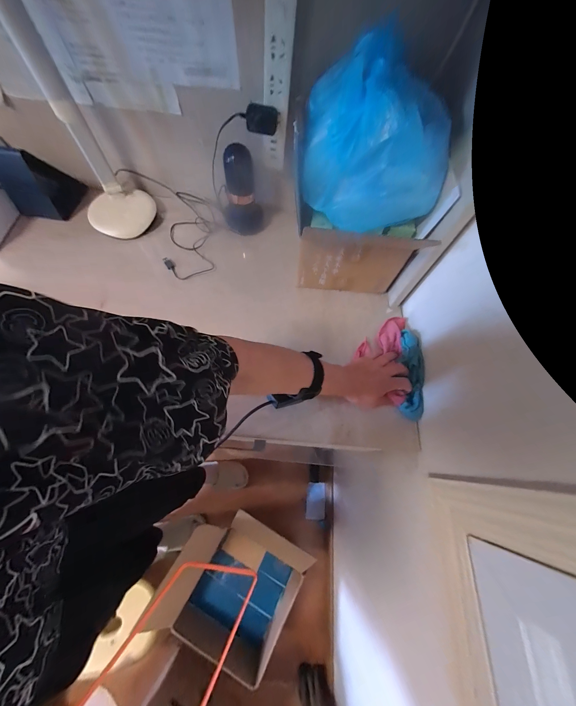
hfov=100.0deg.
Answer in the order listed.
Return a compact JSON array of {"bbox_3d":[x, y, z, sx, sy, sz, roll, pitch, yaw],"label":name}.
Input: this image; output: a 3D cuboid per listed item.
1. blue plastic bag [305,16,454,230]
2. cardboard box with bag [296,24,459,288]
[{"bbox_3d":[0.121,-0.325,0.362,0.198,0.151,0.219,-3,66,-5],"label":"blue plastic bag"},{"bbox_3d":[0.124,-0.292,0.453,0.227,0.324,0.223,4,65,-2],"label":"cardboard box with bag"}]

